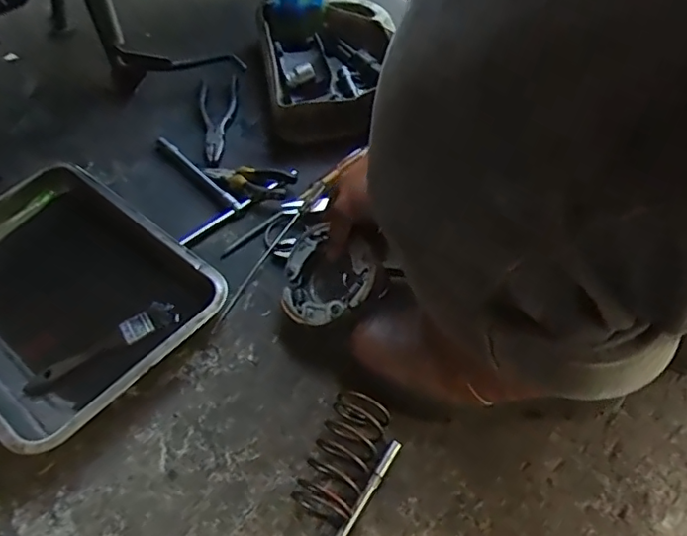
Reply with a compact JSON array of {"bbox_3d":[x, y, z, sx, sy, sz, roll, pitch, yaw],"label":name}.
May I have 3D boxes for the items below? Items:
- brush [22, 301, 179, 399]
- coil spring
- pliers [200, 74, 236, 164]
[{"bbox_3d":[-0.267,0.087,0.618,0.172,0.027,0.023,-28,58,-16],"label":"brush"},{"bbox_3d":[-0.003,0.178,0.535,0.059,0.045,0.111,19,57,16],"label":"coil spring"},{"bbox_3d":[-0.194,-0.227,0.849,0.058,0.019,0.170,-5,54,0],"label":"pliers"}]

